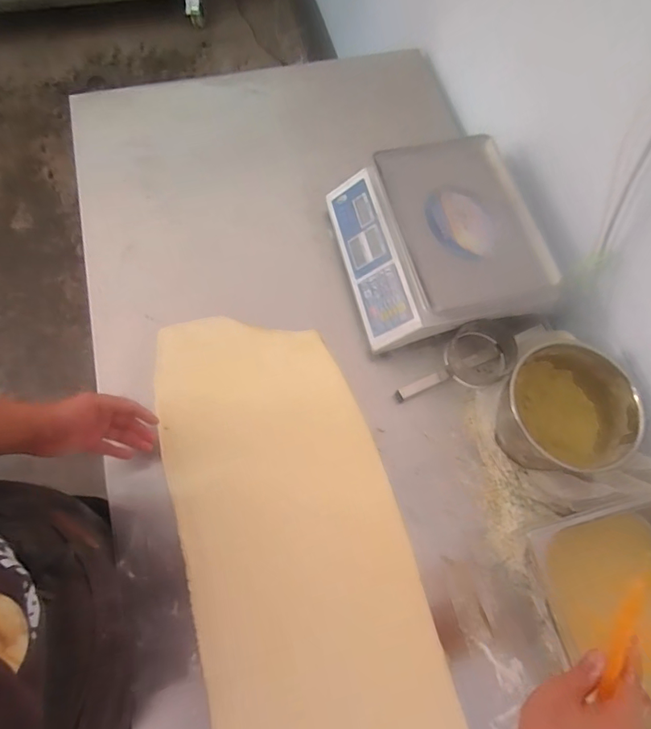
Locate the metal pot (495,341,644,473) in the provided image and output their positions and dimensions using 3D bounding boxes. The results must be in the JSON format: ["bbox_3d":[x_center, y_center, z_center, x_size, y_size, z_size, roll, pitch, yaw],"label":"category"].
[{"bbox_3d":[0.369,0.071,0.713,0.178,0.115,0.182,1,69,-2],"label":"metal pot"}]

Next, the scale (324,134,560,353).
[{"bbox_3d":[0.195,-0.217,0.814,0.315,0.119,0.344,-13,70,-7],"label":"scale"}]

